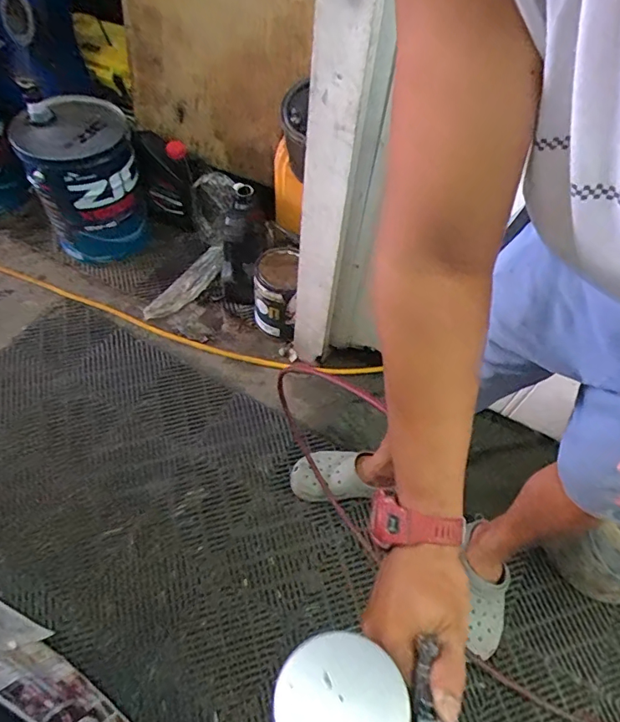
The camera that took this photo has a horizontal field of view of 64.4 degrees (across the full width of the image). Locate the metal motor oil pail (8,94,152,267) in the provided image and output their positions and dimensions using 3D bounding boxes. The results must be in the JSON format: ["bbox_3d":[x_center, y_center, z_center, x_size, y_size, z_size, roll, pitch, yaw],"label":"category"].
[{"bbox_3d":[-0.628,-0.523,1.420,0.281,0.344,0.317,-17,60,-10],"label":"metal motor oil pail"}]

